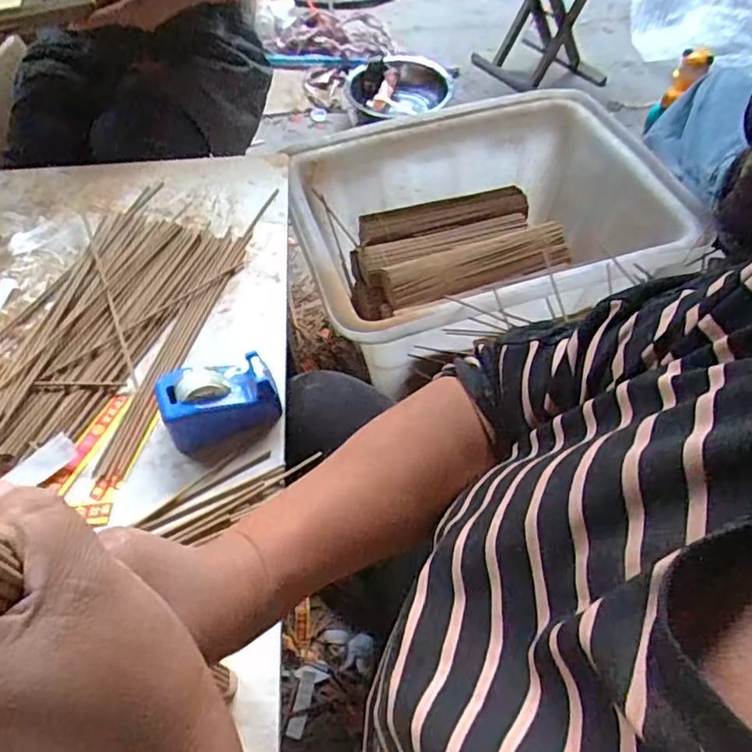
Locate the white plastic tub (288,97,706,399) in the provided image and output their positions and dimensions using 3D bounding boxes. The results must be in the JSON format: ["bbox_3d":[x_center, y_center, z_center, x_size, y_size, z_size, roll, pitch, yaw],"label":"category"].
[{"bbox_3d":[0.176,-0.224,1.001,0.592,0.195,0.430,-17,56,-11],"label":"white plastic tub"}]

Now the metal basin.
[{"bbox_3d":[0.066,-0.780,1.621,0.280,0.075,0.279,0,54,1],"label":"metal basin"}]

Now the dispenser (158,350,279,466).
[{"bbox_3d":[-0.136,0.028,0.536,0.098,0.054,0.065,-12,55,-8],"label":"dispenser"}]

